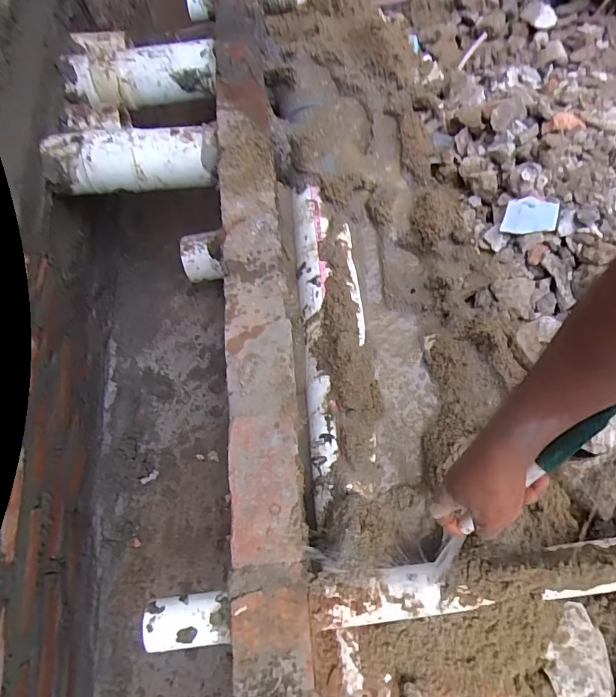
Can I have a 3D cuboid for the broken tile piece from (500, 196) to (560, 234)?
[{"bbox_3d":[0.359,-0.213,0.713,0.079,0.007,0.061,14,87,6],"label":"broken tile piece"}]

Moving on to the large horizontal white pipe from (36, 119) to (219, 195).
[{"bbox_3d":[-0.339,-0.377,0.876,0.320,0.087,0.105,-8,69,-1],"label":"large horizontal white pipe"}]

